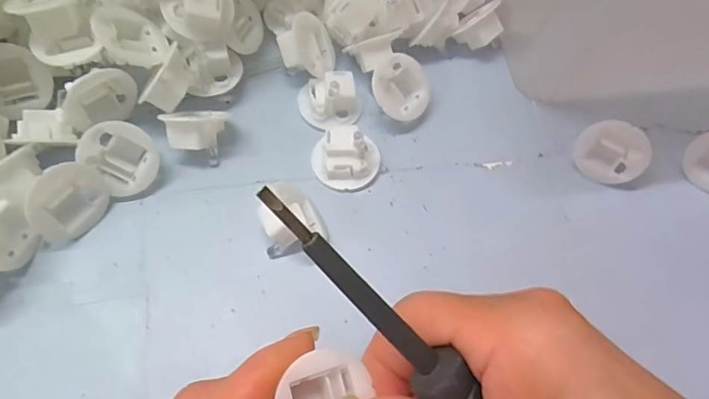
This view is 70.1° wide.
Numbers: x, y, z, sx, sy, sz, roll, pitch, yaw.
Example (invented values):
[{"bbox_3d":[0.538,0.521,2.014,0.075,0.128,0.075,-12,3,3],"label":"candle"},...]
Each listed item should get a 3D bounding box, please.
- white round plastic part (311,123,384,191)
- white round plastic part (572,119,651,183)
[{"bbox_3d":[-0.002,-0.021,0.240,0.032,0.021,0.029,-25,69,-14],"label":"white round plastic part"},{"bbox_3d":[0.126,-0.024,0.246,0.032,0.031,0.009,38,41,4],"label":"white round plastic part"}]

